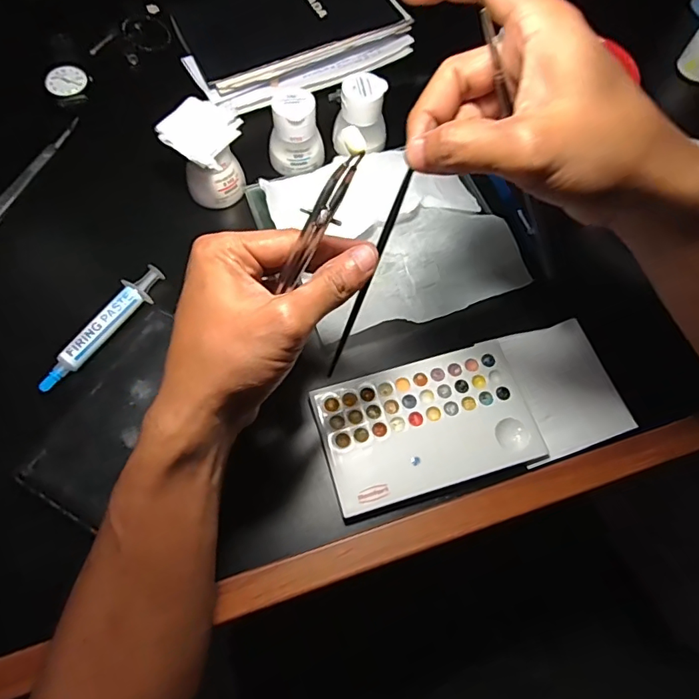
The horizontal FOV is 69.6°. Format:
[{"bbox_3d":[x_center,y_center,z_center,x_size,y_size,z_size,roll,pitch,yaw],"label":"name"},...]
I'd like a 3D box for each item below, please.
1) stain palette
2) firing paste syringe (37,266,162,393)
[{"bbox_3d":[0.056,0.053,0.364,0.151,0.006,0.092,-15,67,-9],"label":"stain palette"},{"bbox_3d":[-0.186,-0.017,0.383,0.021,0.011,0.120,30,68,10],"label":"firing paste syringe"}]

